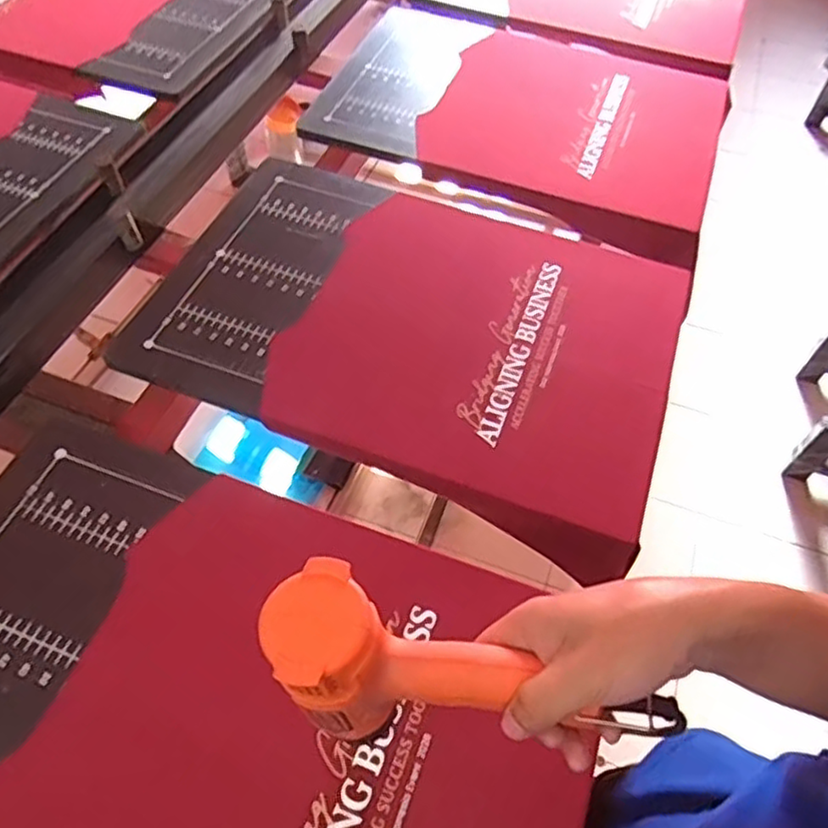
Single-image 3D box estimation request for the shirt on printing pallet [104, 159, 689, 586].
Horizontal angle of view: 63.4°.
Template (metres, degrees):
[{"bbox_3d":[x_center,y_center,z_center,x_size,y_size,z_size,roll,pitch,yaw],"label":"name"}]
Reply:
[{"bbox_3d":[0.005,-0.113,0.804,0.596,0.050,0.423,18,57,10],"label":"shirt on printing pallet"}]

